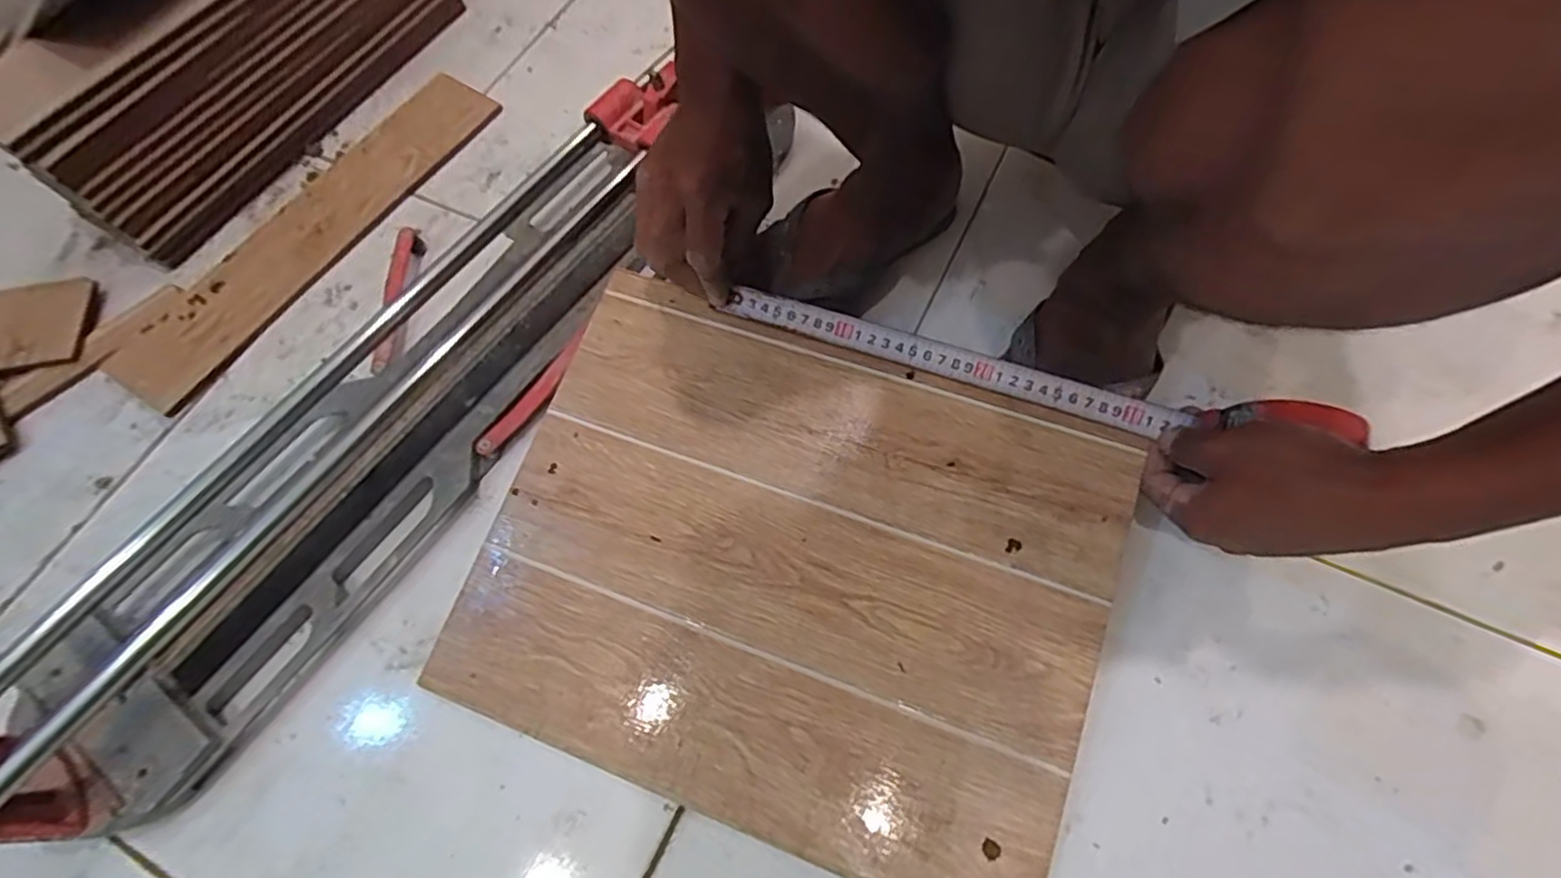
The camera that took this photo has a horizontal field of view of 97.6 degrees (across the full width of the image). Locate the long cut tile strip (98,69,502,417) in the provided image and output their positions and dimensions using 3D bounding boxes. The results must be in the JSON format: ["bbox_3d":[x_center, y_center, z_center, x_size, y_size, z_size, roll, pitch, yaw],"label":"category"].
[{"bbox_3d":[-0.412,-0.194,0.612,0.092,0.014,0.394,28,70,8],"label":"long cut tile strip"}]

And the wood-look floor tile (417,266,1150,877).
[{"bbox_3d":[0.001,0.081,0.445,0.388,0.008,0.306,19,76,11],"label":"wood-look floor tile"}]

